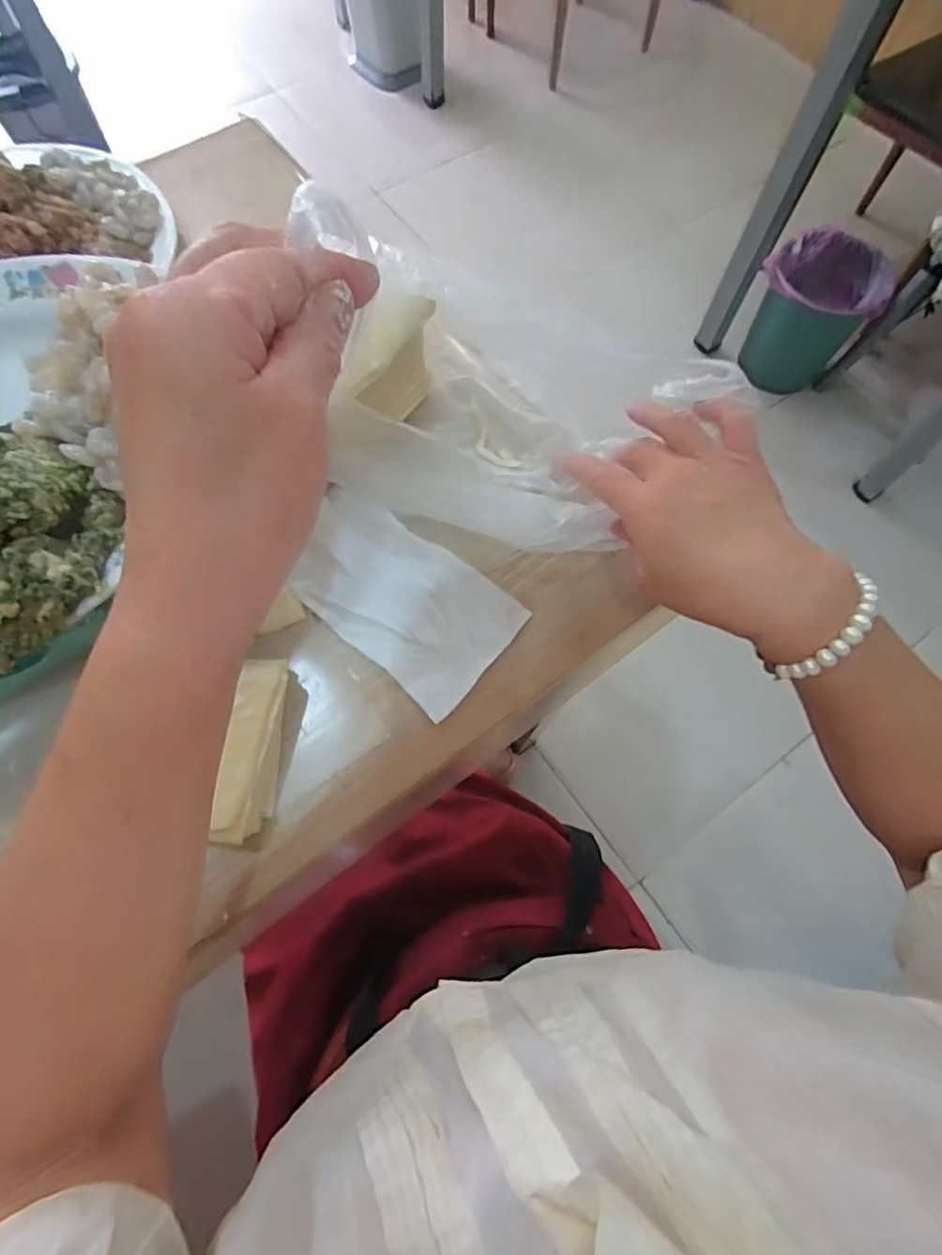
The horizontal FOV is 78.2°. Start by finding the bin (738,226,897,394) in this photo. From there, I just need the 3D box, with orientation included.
[{"bbox_3d":[0.751,-0.712,1.311,0.228,0.253,0.194,-1,70,-1],"label":"bin"}]

